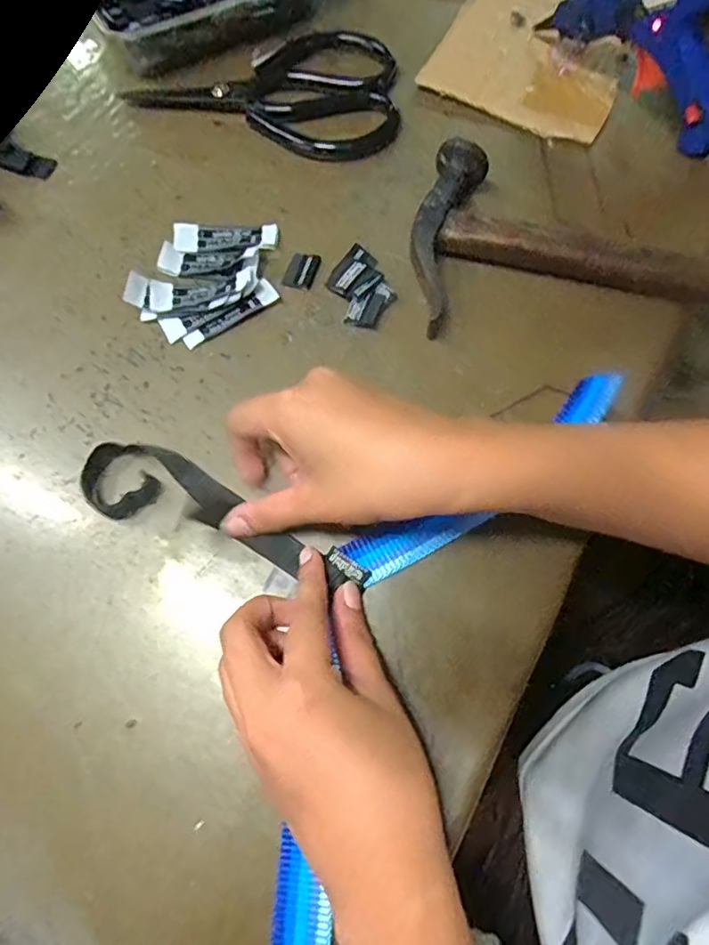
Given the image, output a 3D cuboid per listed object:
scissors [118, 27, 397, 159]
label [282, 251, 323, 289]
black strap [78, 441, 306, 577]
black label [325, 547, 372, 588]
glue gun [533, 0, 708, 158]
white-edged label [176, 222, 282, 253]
[{"bbox_3d":[-0.055,-0.267,0.396,0.175,0.019,0.092,15,73,6],"label":"scissors"},{"bbox_3d":[-0.032,-0.124,0.359,0.018,0.004,0.024,15,73,6],"label":"label"},{"bbox_3d":[-0.084,0.019,0.309,0.122,0.014,0.044,26,74,6],"label":"black strap"},{"bbox_3d":[-0.004,0.048,0.301,0.025,0.004,0.010,36,76,10],"label":"black label"},{"bbox_3d":[0.181,-0.265,0.352,0.024,0.091,0.135,-42,76,-12],"label":"glue gun"},{"bbox_3d":[-0.080,-0.147,0.367,0.064,0.004,0.020,2,72,1],"label":"white-edged label"}]

